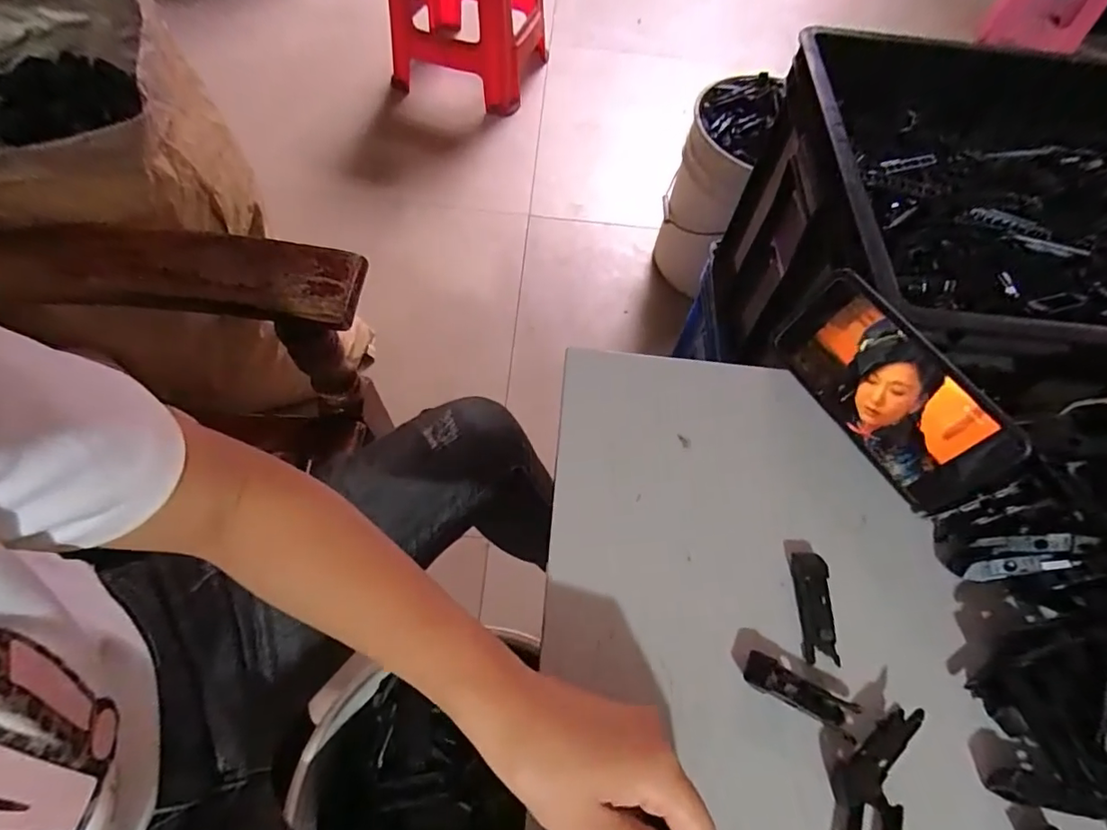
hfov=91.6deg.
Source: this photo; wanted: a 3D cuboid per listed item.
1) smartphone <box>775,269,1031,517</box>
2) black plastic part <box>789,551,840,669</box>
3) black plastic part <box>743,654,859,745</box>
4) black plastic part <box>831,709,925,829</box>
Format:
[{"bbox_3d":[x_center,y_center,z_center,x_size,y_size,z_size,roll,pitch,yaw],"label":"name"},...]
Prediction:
[{"bbox_3d":[0.235,-0.018,0.381,0.010,0.080,0.166,-12,60,-41],"label":"smartphone"},{"bbox_3d":[0.164,0.120,0.339,0.021,0.012,0.066,5,62,0],"label":"black plastic part"},{"bbox_3d":[0.143,0.163,0.314,0.066,0.010,0.019,25,64,10],"label":"black plastic part"},{"bbox_3d":[0.173,0.205,0.290,0.031,0.020,0.094,22,63,8],"label":"black plastic part"}]

